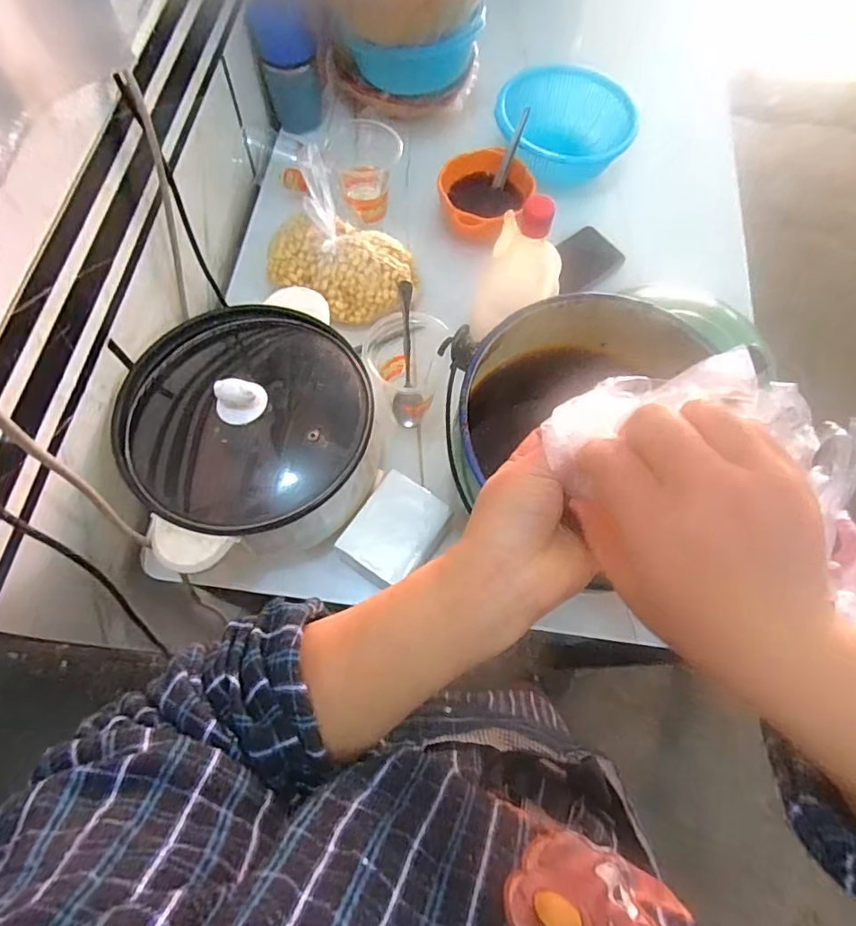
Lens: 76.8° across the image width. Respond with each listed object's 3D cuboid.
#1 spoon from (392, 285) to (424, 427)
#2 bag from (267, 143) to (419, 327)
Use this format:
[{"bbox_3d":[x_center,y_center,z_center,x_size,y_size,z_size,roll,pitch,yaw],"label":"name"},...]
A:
[{"bbox_3d":[-0.021,-0.113,0.583,0.033,0.169,0.022,0,42,-3],"label":"spoon"},{"bbox_3d":[-0.103,-0.259,0.656,0.175,0.100,0.130,29,69,9],"label":"bag"}]

